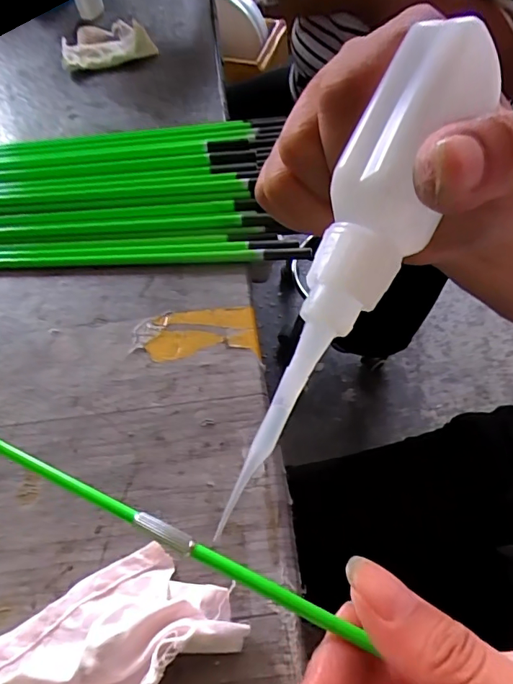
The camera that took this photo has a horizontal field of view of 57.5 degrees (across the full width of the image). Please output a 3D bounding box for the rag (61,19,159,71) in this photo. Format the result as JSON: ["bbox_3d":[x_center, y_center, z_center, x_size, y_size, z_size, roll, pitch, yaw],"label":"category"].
[{"bbox_3d":[-0.172,-0.346,0.533,0.100,0.027,0.071,-15,59,-9],"label":"rag"}]

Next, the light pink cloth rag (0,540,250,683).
[{"bbox_3d":[-0.077,0.145,0.216,0.129,0.042,0.067,-29,61,-15],"label":"light pink cloth rag"}]

